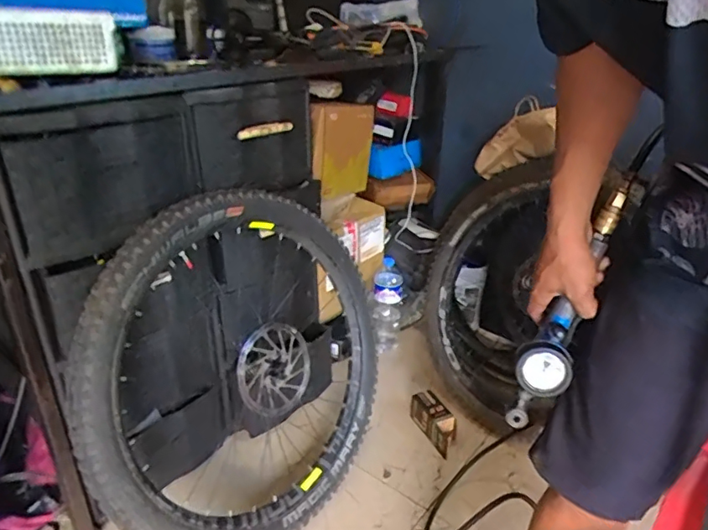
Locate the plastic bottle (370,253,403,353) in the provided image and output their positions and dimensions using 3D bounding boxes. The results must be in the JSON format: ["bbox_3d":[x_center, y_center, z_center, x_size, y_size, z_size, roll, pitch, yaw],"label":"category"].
[{"bbox_3d":[0.101,0.128,1.626,0.095,0.284,0.092,6,26,10],"label":"plastic bottle"}]

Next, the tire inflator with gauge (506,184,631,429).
[{"bbox_3d":[0.250,0.057,0.617,0.058,0.305,0.055,17,9,-39],"label":"tire inflator with gauge"}]

